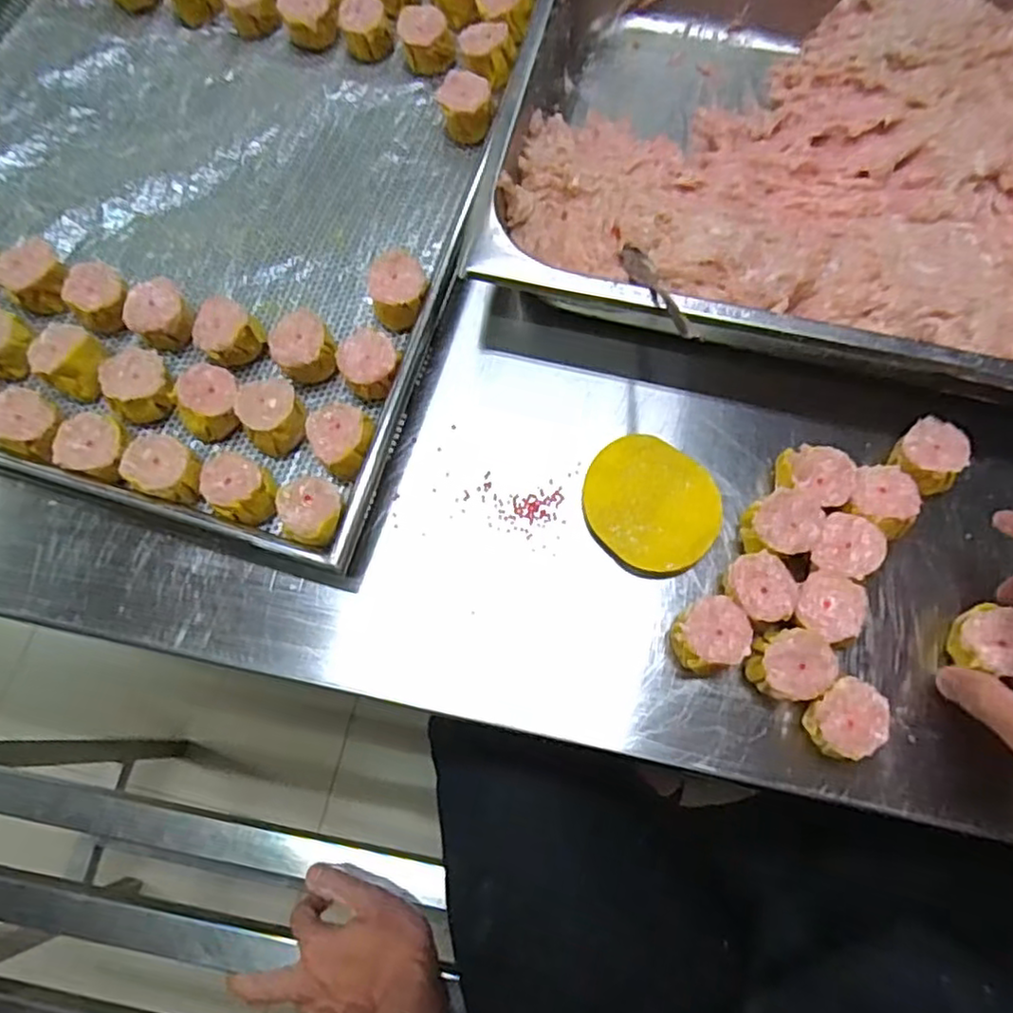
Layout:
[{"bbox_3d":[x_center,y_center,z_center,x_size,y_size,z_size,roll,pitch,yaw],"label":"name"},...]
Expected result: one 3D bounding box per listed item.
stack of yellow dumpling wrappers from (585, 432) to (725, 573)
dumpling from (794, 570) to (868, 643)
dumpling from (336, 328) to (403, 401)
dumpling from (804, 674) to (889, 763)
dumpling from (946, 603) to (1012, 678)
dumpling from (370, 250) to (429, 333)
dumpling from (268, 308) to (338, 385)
[{"bbox_3d":[0.084,0.000,0.399,0.080,0.015,0.072,38,77,11],"label":"stack of yellow dumpling wrappers"},{"bbox_3d":[0.173,0.056,0.372,0.033,0.035,0.037,24,74,8],"label":"dumpling"},{"bbox_3d":[-0.082,-0.084,0.414,0.034,0.032,0.037,0,73,1],"label":"dumpling"},{"bbox_3d":[0.174,0.111,0.353,0.039,0.030,0.032,-43,77,-11],"label":"dumpling"},{"bbox_3d":[0.259,0.071,0.360,0.035,0.027,0.036,-19,74,-4],"label":"dumpling"},{"bbox_3d":[-0.066,-0.132,0.426,0.034,0.033,0.042,-12,73,-2],"label":"dumpling"},{"bbox_3d":[-0.124,-0.097,0.420,0.036,0.033,0.040,-31,75,-8],"label":"dumpling"}]

